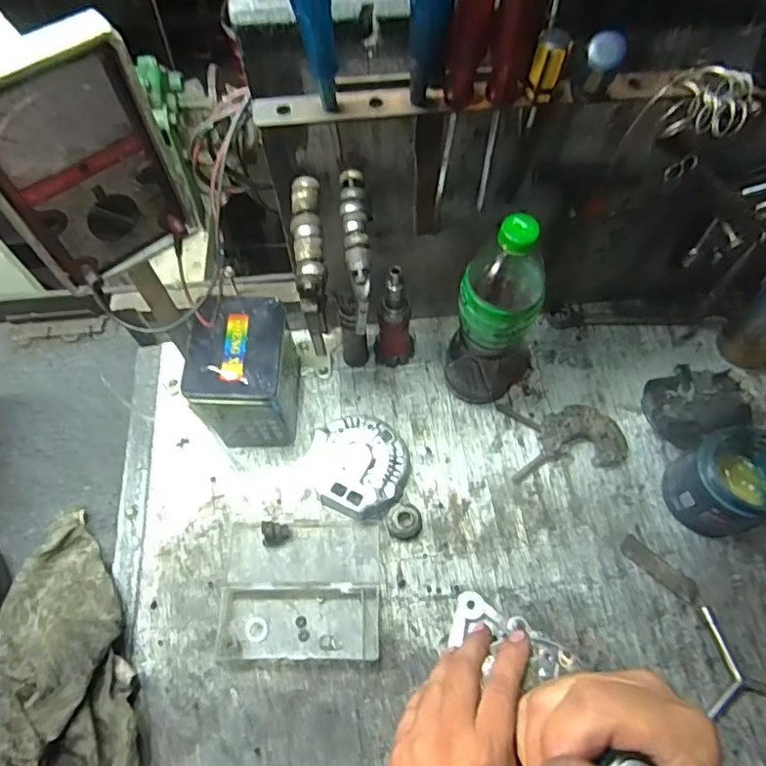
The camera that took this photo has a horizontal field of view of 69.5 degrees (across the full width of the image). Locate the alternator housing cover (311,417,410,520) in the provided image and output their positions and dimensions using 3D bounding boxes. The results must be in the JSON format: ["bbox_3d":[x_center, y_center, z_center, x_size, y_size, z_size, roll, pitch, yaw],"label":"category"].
[{"bbox_3d":[-0.024,0.094,0.621,0.104,0.037,0.110,-17,64,-9],"label":"alternator housing cover"}]

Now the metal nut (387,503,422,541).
[{"bbox_3d":[0.023,0.152,0.603,0.036,0.019,0.035,0,63,0],"label":"metal nut"}]

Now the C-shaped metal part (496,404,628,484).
[{"bbox_3d":[0.211,0.062,0.636,0.134,0.026,0.087,-2,63,-2],"label":"C-shaped metal part"}]

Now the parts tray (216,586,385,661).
[{"bbox_3d":[-0.084,0.239,0.553,0.160,0.026,0.067,0,63,-1],"label":"parts tray"}]

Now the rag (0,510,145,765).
[{"bbox_3d":[-0.323,0.300,0.501,0.177,0.073,0.361,-26,65,-12],"label":"rag"}]

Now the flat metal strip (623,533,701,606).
[{"bbox_3d":[0.293,0.196,0.583,0.086,0.005,0.025,39,69,17],"label":"flat metal strip"}]

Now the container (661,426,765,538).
[{"bbox_3d":[0.360,0.104,0.575,0.092,0.102,0.085,0,63,0],"label":"container"}]

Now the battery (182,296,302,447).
[{"bbox_3d":[-0.149,-0.009,0.620,0.094,0.141,0.124,-1,63,0],"label":"battery"}]

